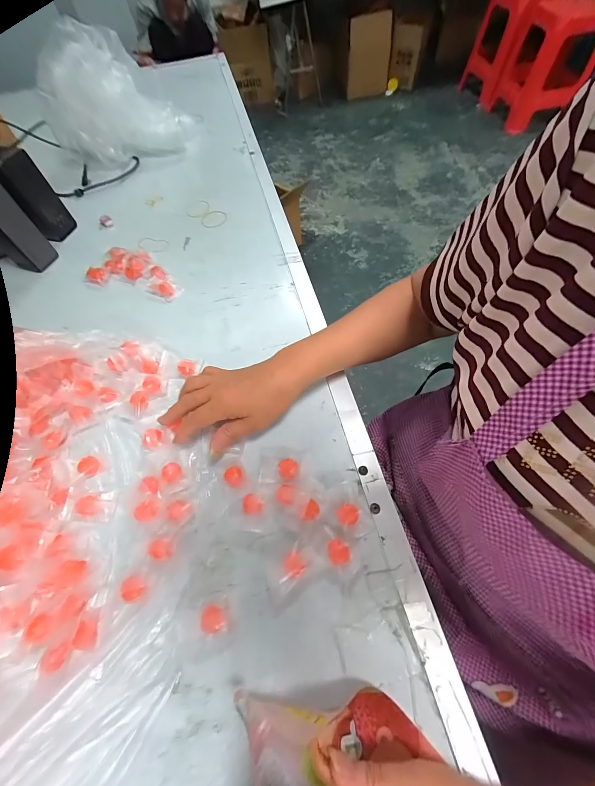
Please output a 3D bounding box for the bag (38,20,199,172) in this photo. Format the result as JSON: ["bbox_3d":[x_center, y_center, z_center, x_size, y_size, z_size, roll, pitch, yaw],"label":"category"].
[{"bbox_3d":[-0.375,-0.597,0.641,0.286,0.199,0.121,-20,61,-7],"label":"bag"}]

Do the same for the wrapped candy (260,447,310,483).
[{"bbox_3d":[-0.015,0.075,0.333,0.052,0.015,0.040,0,60,4],"label":"wrapped candy"}]

